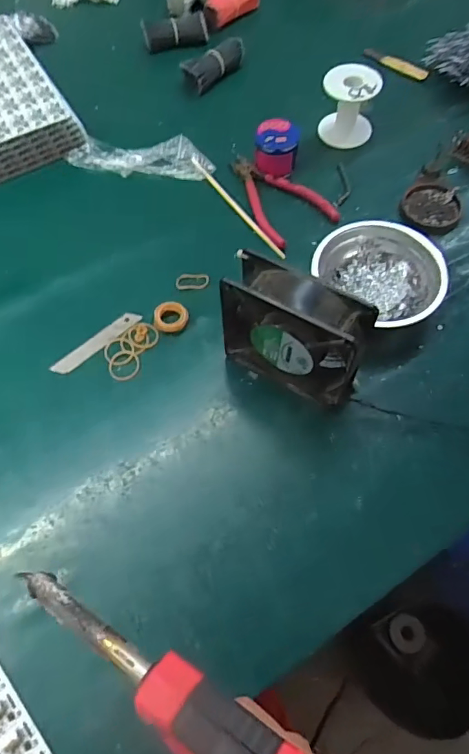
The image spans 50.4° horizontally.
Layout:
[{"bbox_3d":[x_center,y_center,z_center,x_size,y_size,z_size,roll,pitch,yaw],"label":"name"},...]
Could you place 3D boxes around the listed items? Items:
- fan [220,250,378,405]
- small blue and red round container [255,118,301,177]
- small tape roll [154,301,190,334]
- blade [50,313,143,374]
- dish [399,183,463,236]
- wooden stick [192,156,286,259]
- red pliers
[{"bbox_3d":[0.049,-0.032,0.430,0.125,0.122,0.047,29,66,12],"label":"fan"},{"bbox_3d":[0.050,-0.272,0.596,0.052,0.043,0.055,7,64,2],"label":"small blue and red round container"},{"bbox_3d":[-0.064,-0.062,0.509,0.034,0.009,0.033,1,63,-1],"label":"small tape roll"},{"bbox_3d":[-0.139,-0.035,0.504,0.099,0.004,0.018,-39,70,-18],"label":"blade"},{"bbox_3d":[0.227,-0.195,0.577,0.065,0.018,0.066,1,64,-1],"label":"dish"},{"bbox_3d":[0.002,-0.199,0.579,0.008,0.011,0.185,-30,68,-15],"label":"wooden stick"},{"bbox_3d":[0.043,-0.217,0.586,0.083,0.017,0.149,-32,68,-16],"label":"red pliers"}]

